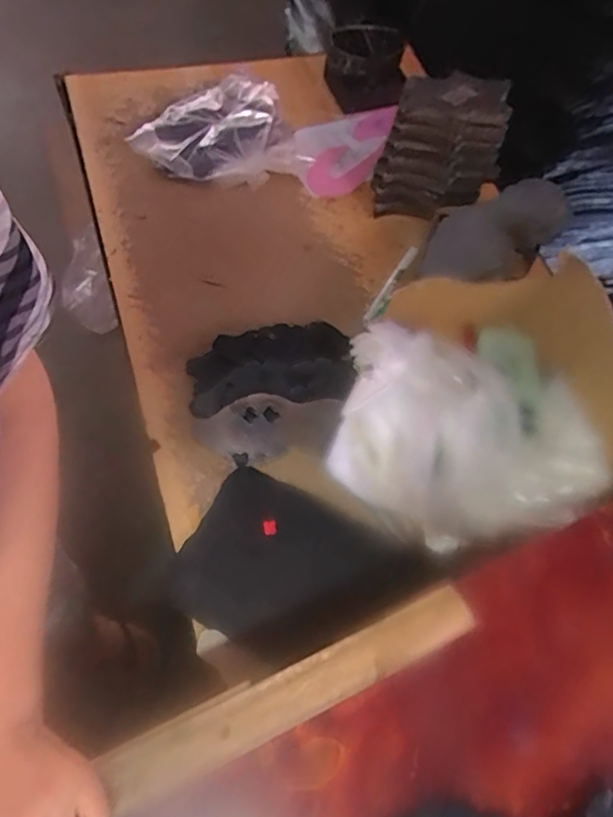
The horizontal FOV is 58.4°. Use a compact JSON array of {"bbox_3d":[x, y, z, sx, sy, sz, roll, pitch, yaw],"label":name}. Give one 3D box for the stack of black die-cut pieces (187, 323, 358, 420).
[{"bbox_3d":[-0.042,-0.050,0.647,0.189,0.040,0.108,-8,61,-6],"label":"stack of black die-cut pieces"}]

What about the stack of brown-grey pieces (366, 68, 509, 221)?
[{"bbox_3d":[0.182,-0.357,0.764,0.156,0.169,0.096,6,61,2],"label":"stack of brown-grey pieces"}]

